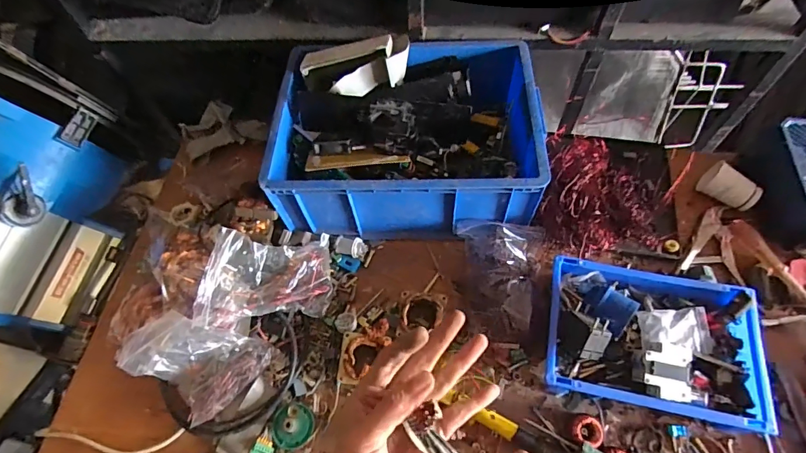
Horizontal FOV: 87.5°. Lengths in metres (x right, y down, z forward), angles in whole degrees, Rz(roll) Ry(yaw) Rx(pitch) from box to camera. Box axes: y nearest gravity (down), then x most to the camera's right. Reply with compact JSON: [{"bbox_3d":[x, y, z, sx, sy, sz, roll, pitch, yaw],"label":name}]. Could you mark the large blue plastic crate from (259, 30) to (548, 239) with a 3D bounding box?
[{"bbox_3d":[0.007,-0.183,0.832,0.475,0.185,0.357,1,60,4],"label":"large blue plastic crate"}]

